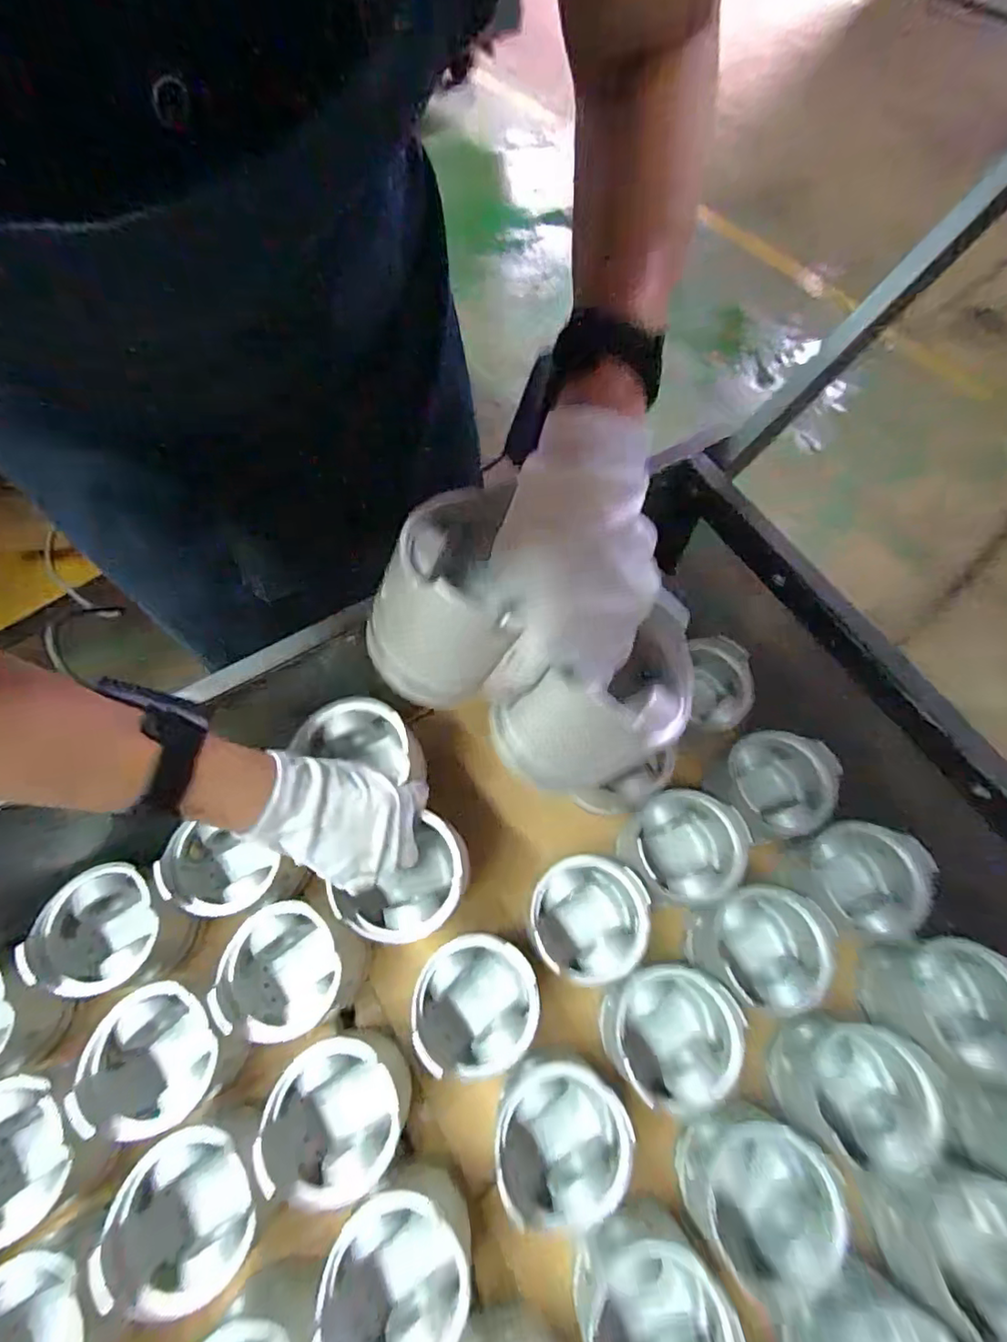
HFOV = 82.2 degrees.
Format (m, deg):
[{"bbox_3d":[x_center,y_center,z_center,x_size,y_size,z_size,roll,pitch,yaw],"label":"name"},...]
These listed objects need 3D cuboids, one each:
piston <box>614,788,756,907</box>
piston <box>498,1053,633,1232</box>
[{"bbox_3d":[0.173,0.174,0.571,0.107,0.090,0.101,0,65,-1],"label":"piston"},{"bbox_3d":[0.046,0.375,0.467,0.099,0.096,0.102,0,65,-1],"label":"piston"}]

